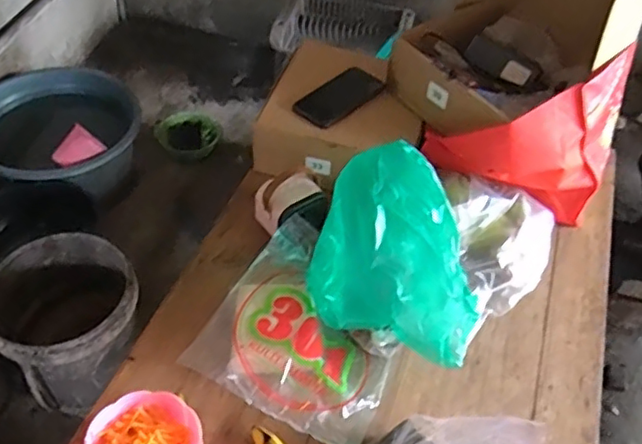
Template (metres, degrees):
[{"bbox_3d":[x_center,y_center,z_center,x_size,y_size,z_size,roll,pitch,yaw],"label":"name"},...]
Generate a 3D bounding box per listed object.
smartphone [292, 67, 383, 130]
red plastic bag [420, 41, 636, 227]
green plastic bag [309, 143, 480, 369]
[{"bbox_3d":[0.032,-0.208,1.020,0.147,0.015,0.072,-37,75,-23],"label":"smartphone"},{"bbox_3d":[0.330,-0.119,0.923,0.299,0.224,0.128,-3,50,-9],"label":"red plastic bag"},{"bbox_3d":[0.108,0.035,0.775,0.222,0.172,0.180,17,50,8],"label":"green plastic bag"}]

